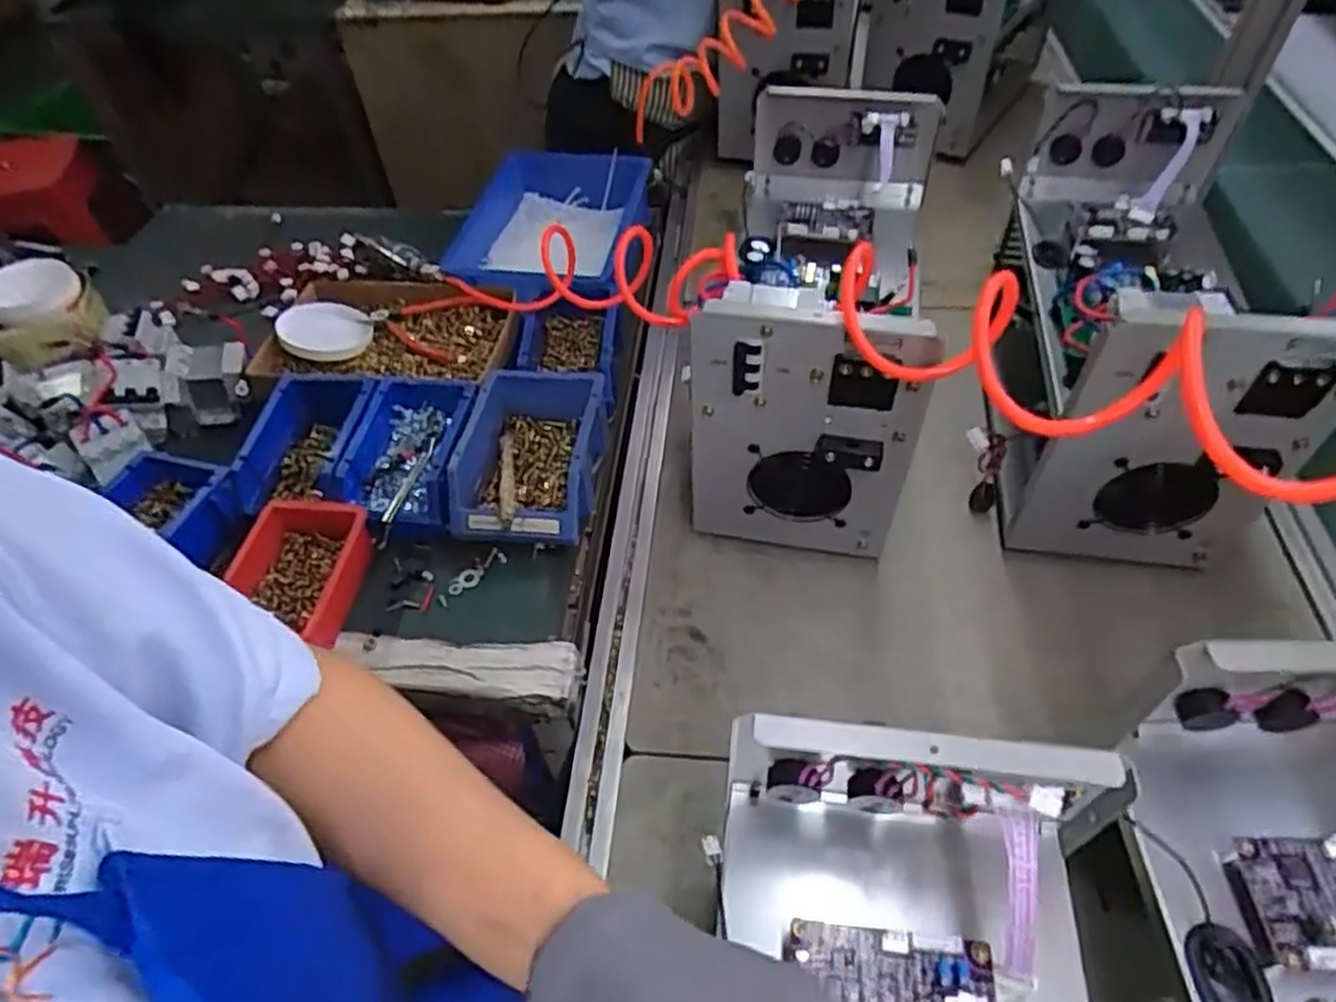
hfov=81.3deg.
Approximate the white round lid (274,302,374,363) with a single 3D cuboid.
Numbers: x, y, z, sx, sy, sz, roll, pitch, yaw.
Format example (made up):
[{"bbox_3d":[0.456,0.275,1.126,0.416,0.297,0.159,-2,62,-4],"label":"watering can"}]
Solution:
[{"bbox_3d":[-0.391,-0.196,0.890,0.097,0.019,0.105,14,37,-11],"label":"white round lid"}]

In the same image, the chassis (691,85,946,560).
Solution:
[{"bbox_3d":[0.145,-0.173,0.762,0.182,0.280,0.385,8,52,10],"label":"chassis"}]

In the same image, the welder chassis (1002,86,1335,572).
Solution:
[{"bbox_3d":[0.428,-0.164,0.734,0.178,0.288,0.364,5,52,8],"label":"welder chassis"}]

